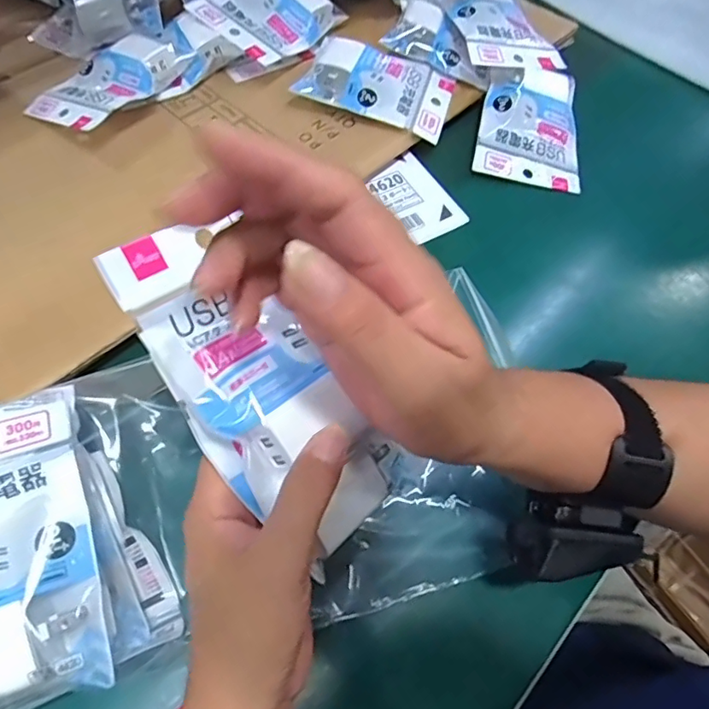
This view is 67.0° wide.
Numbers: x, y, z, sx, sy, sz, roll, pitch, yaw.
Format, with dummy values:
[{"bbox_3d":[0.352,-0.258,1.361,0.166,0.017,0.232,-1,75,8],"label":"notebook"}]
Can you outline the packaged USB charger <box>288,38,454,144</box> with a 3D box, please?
[{"bbox_3d":[0.022,-0.244,0.483,0.130,0.029,0.086,15,61,5],"label":"packaged USB charger"}]

